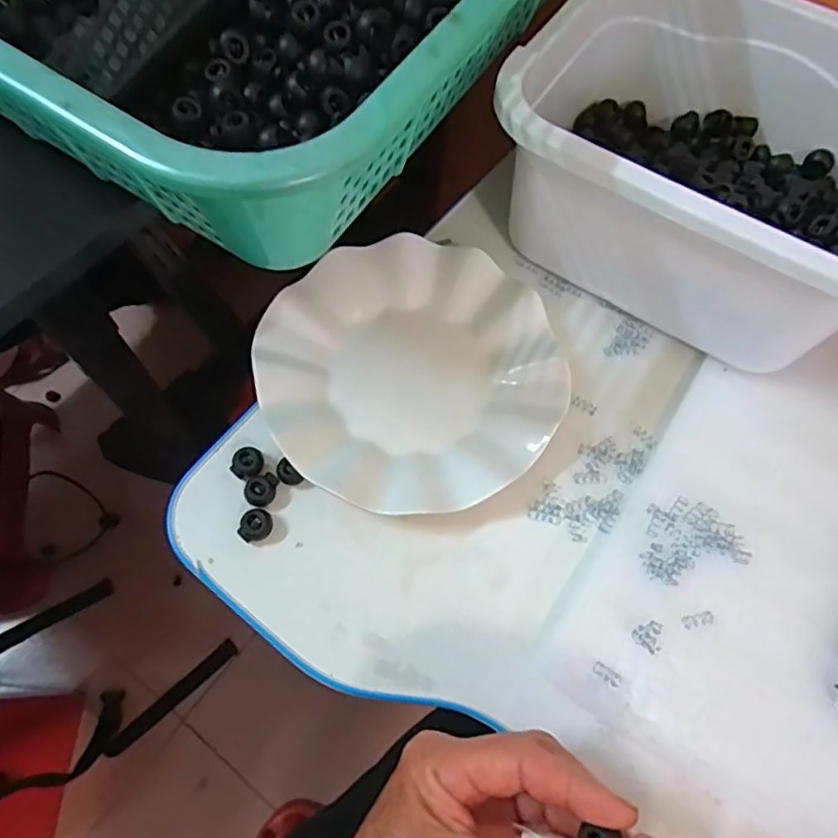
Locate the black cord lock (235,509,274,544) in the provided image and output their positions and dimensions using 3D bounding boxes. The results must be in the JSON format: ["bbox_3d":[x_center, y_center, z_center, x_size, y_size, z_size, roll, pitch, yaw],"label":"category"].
[{"bbox_3d":[-0.094,0.061,0.351,0.018,0.010,0.017,0,71,0],"label":"black cord lock"}]

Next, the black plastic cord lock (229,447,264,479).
[{"bbox_3d":[-0.101,0.026,0.362,0.018,0.007,0.019,0,71,0],"label":"black plastic cord lock"}]

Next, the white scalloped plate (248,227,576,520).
[{"bbox_3d":[-0.006,-0.034,0.383,0.176,0.019,0.180,0,71,0],"label":"white scalloped plate"}]

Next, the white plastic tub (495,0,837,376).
[{"bbox_3d":[0.184,-0.161,0.381,0.251,0.109,0.190,27,73,9],"label":"white plastic tub"}]

